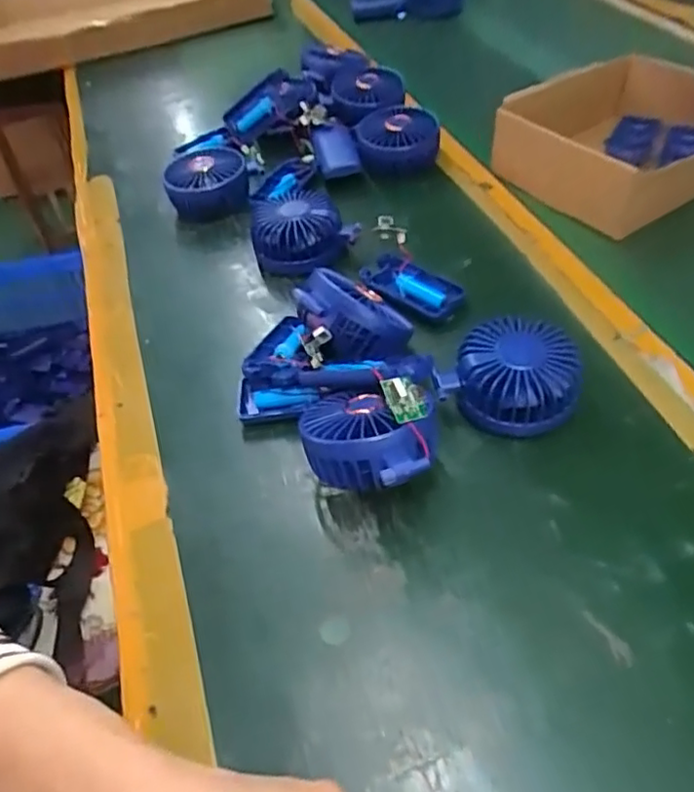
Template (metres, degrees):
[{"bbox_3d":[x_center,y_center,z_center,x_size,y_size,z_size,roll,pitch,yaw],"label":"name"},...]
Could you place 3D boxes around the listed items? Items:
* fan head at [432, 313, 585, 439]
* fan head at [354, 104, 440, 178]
[{"bbox_3d":[0.116,-0.013,0.435,0.087,0.046,0.076,19,53,21],"label":"fan head"},{"bbox_3d":[0.053,-0.277,0.667,0.086,0.044,0.092,-8,48,-1],"label":"fan head"}]

